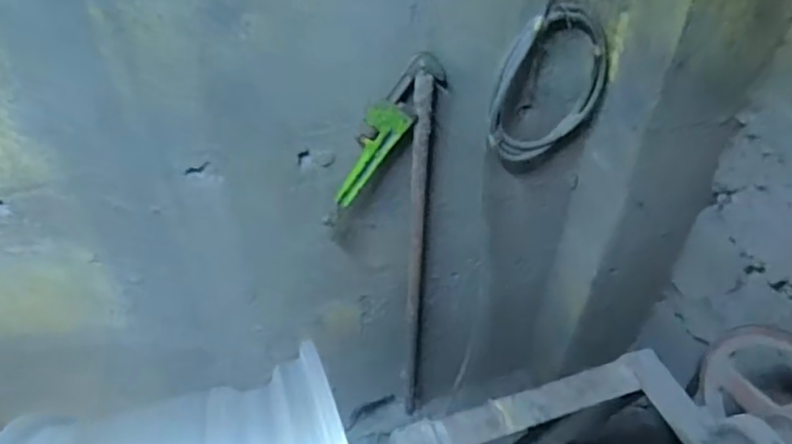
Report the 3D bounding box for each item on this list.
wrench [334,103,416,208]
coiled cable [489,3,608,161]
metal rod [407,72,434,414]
[{"bbox_3d":[-0.034,-0.088,0.811,0.057,0.152,0.024,7,32,-45],"label":"wrench"},{"bbox_3d":[0.208,-0.187,0.833,0.189,0.220,0.034,-18,47,-19],"label":"coiled cable"},{"bbox_3d":[0.032,0.099,1.028,0.023,0.765,0.025,3,43,2],"label":"metal rod"}]

